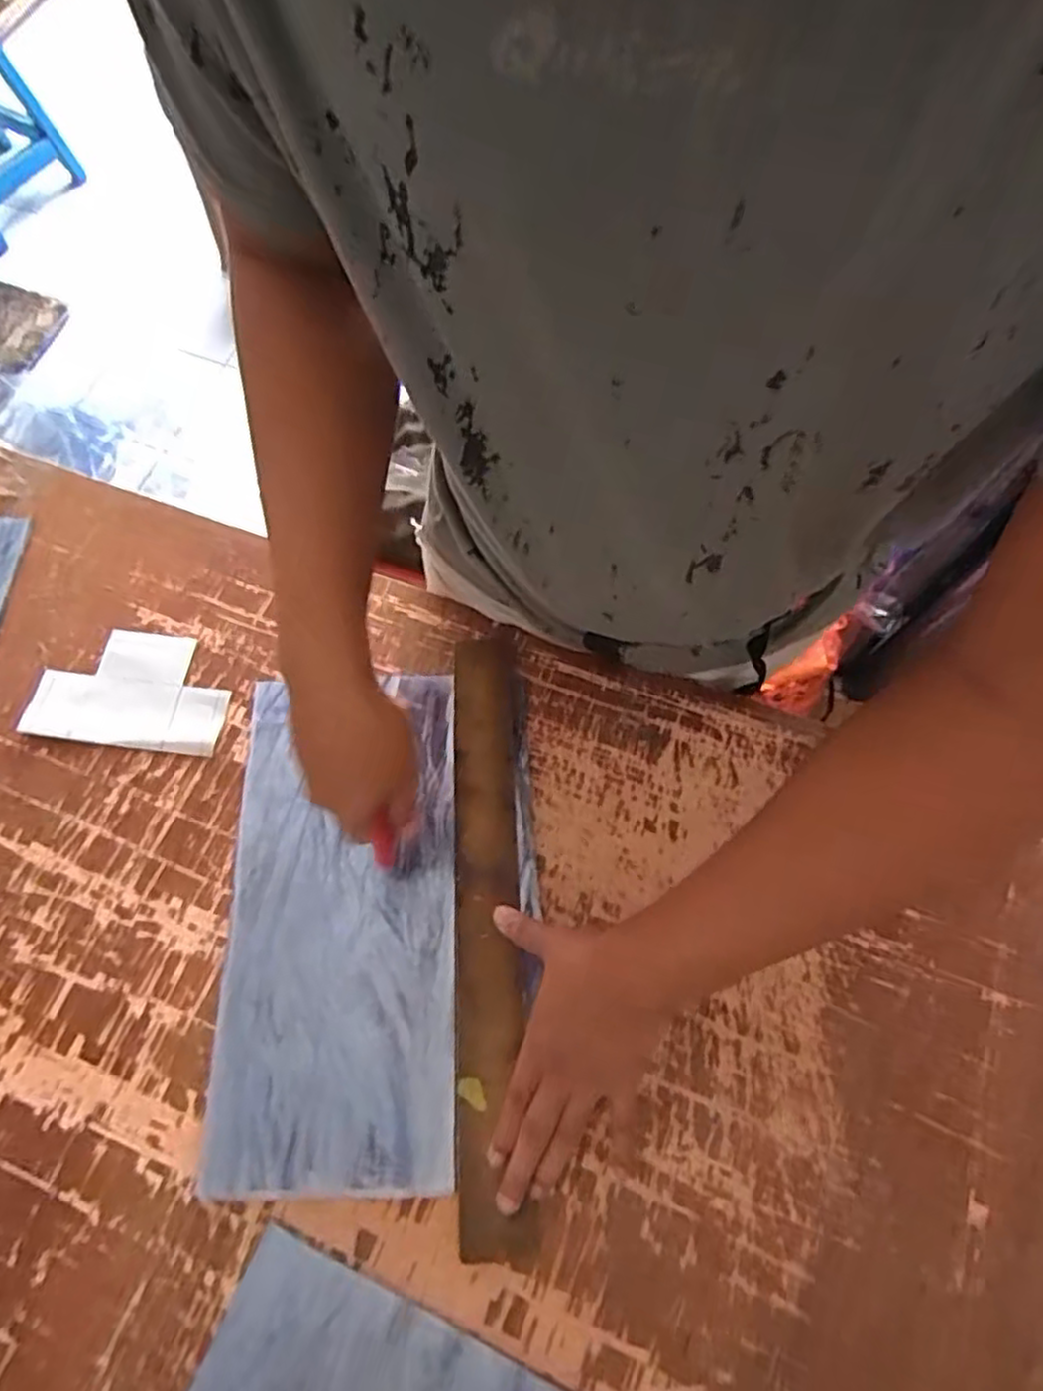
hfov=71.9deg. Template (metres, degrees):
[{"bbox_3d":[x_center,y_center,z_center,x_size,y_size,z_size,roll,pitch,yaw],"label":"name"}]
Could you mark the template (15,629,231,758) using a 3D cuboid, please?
[{"bbox_3d":[-0.336,-0.006,0.625,0.167,0.006,0.105,8,65,3],"label":"template"}]

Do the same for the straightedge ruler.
[{"bbox_3d":[-0.027,0.156,0.550,0.052,0.010,0.442,1,66,-7],"label":"straightedge ruler"}]

